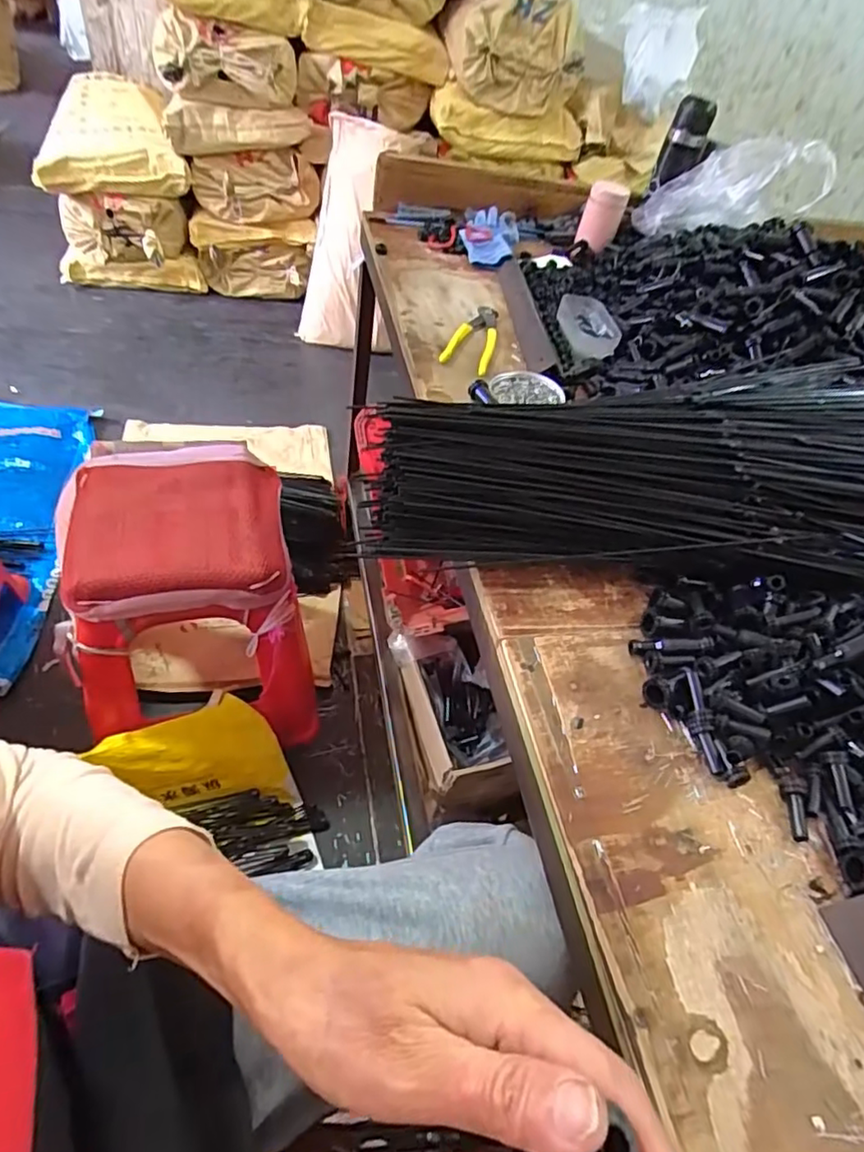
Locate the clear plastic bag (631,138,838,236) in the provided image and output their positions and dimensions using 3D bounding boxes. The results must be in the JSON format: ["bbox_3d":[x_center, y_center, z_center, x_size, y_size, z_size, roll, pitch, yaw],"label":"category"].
[{"bbox_3d":[0.460,-0.607,0.961,0.289,0.106,0.064,2,43,35],"label":"clear plastic bag"}]

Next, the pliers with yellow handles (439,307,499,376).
[{"bbox_3d":[0.060,-0.318,0.810,0.058,0.009,0.159,20,48,5],"label":"pliers with yellow handles"}]

